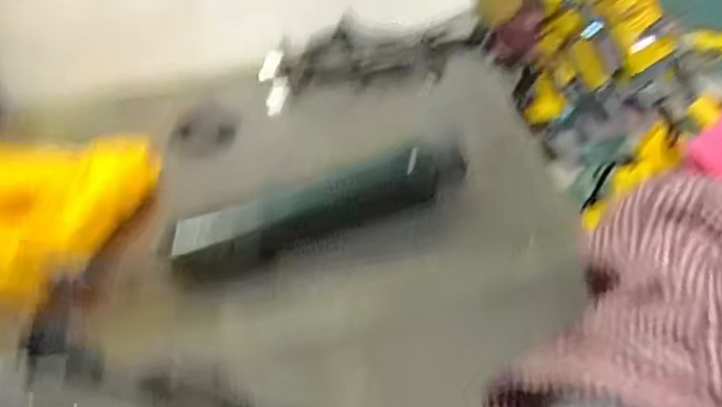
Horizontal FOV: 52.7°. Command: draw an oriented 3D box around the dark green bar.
[{"bbox_3d":[-0.027,0.002,0.498,0.203,0.038,0.031,-18,40,-19],"label":"dark green bar"}]

